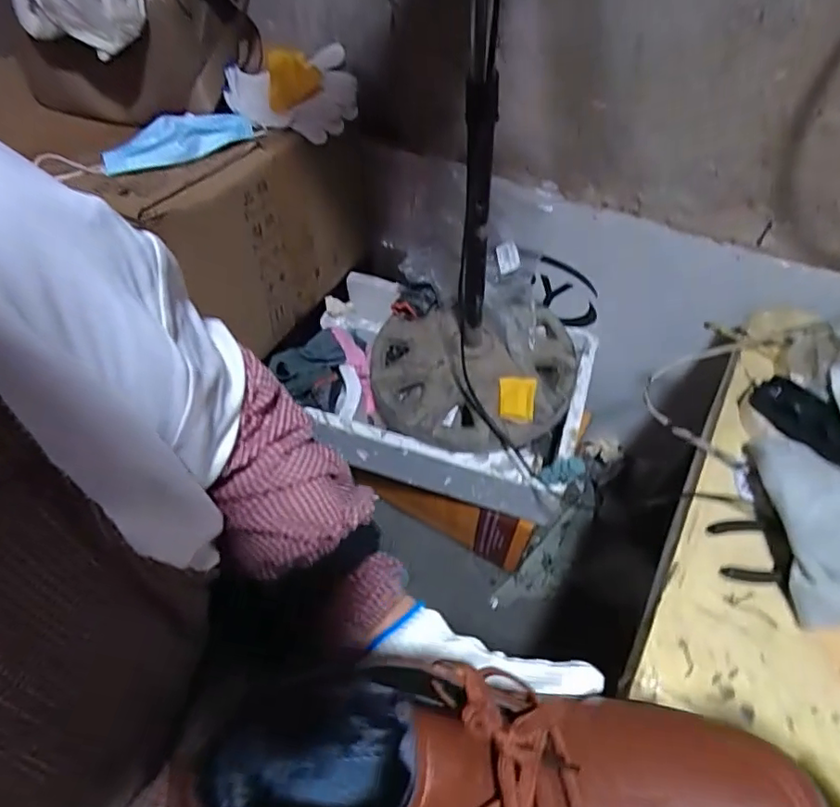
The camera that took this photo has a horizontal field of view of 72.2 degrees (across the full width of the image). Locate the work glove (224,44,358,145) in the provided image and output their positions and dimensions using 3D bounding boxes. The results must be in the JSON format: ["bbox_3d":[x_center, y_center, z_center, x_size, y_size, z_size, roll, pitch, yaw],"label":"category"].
[{"bbox_3d":[-0.158,-0.385,0.717,0.157,0.037,0.156,-9,56,-7],"label":"work glove"}]

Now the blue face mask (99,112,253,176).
[{"bbox_3d":[-0.272,-0.297,0.643,0.163,0.029,0.076,-15,57,-11],"label":"blue face mask"}]

